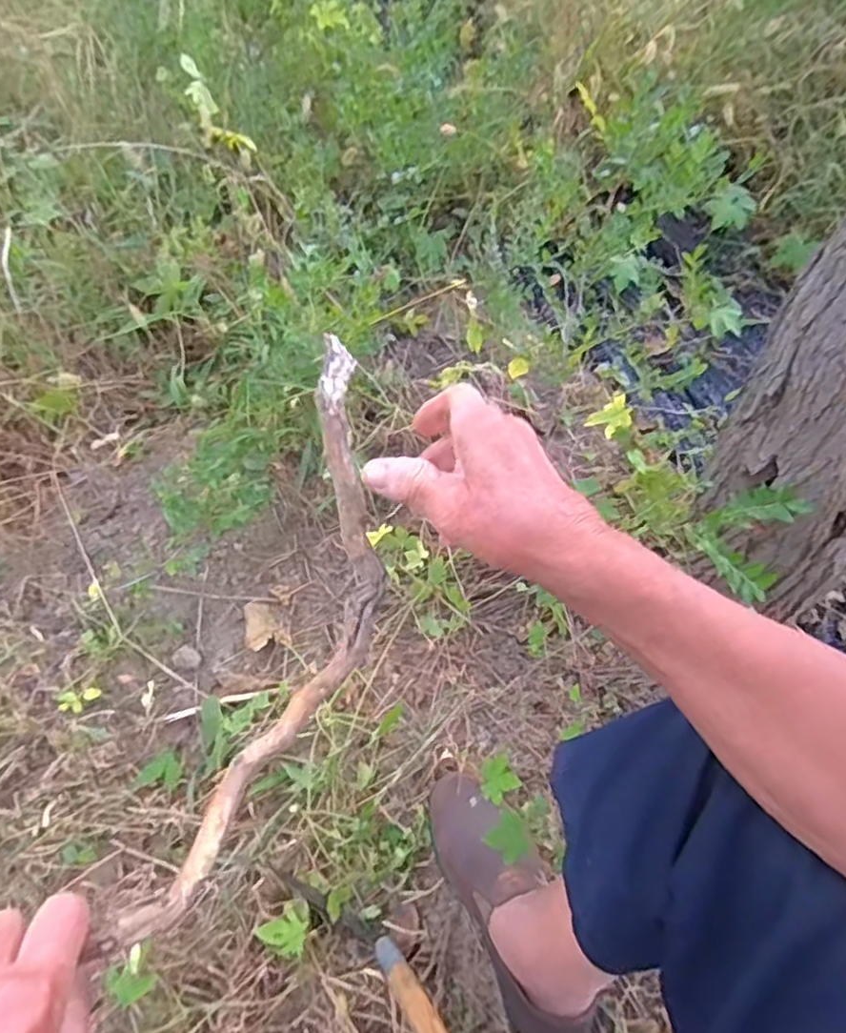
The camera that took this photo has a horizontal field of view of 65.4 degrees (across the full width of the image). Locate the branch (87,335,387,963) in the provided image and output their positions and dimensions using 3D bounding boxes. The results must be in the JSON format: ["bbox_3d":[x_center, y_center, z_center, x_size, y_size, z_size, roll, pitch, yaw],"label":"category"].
[{"bbox_3d":[-0.075,0.062,0.410,0.076,0.081,0.361,15,70,5],"label":"branch"}]

